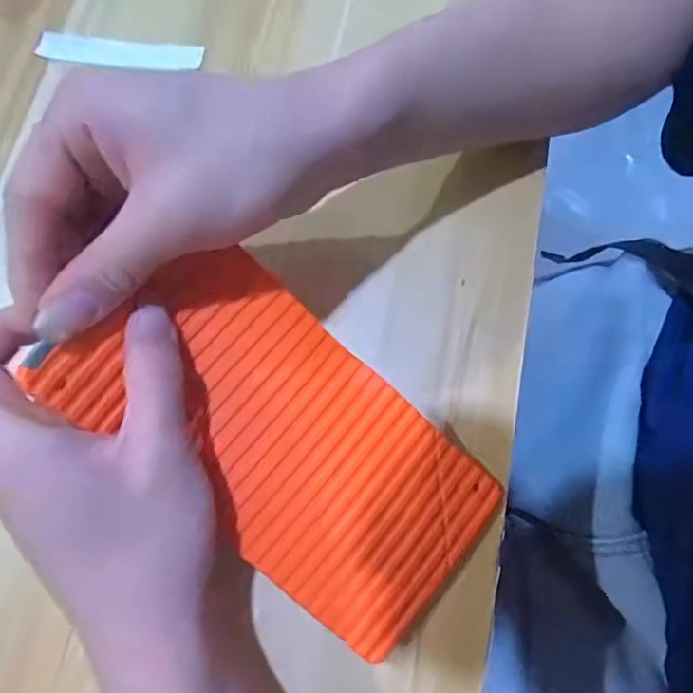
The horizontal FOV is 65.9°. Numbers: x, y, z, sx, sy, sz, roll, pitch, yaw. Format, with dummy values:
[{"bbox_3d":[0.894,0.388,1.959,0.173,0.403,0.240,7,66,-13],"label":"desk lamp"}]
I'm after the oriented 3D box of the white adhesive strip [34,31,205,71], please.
[{"bbox_3d":[-0.140,-0.183,0.328,0.102,0.008,0.017,3,74,1],"label":"white adhesive strip"}]

